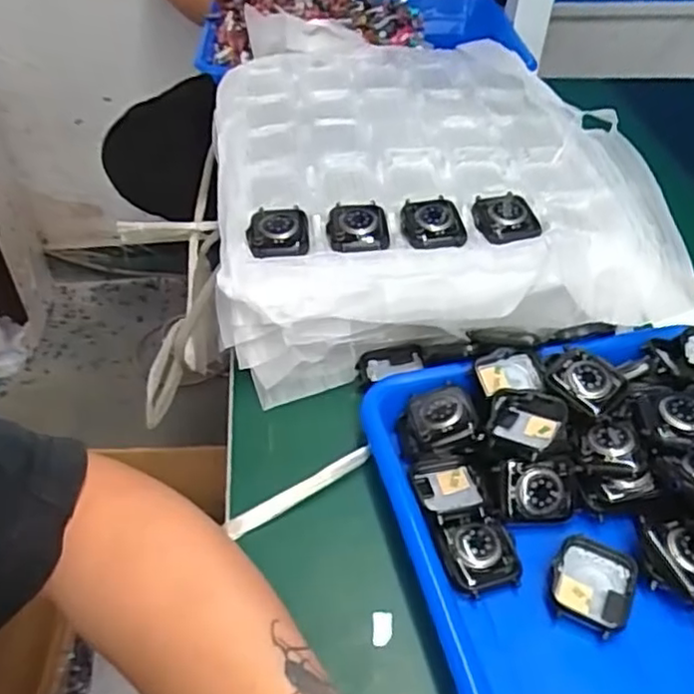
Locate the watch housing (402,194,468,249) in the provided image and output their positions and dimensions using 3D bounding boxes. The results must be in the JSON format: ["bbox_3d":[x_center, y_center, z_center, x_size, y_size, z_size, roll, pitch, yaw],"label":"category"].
[{"bbox_3d":[0.057,-0.083,0.444,0.040,0.009,0.050,-1,44,-3],"label":"watch housing"}]

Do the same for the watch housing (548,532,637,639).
[{"bbox_3d":[0.122,0.118,0.334,0.039,0.010,0.043,23,48,21],"label":"watch housing"}]

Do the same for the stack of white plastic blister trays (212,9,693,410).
[{"bbox_3d":[0.047,-0.146,0.558,0.300,0.106,0.400,-5,44,-7],"label":"stack of white plastic blister trays"}]

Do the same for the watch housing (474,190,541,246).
[{"bbox_3d":[0.107,-0.086,0.445,0.041,0.007,0.049,-4,44,-6],"label":"watch housing"}]

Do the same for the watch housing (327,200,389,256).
[{"bbox_3d":[0.007,-0.079,0.439,0.039,0.009,0.049,1,44,0],"label":"watch housing"}]

